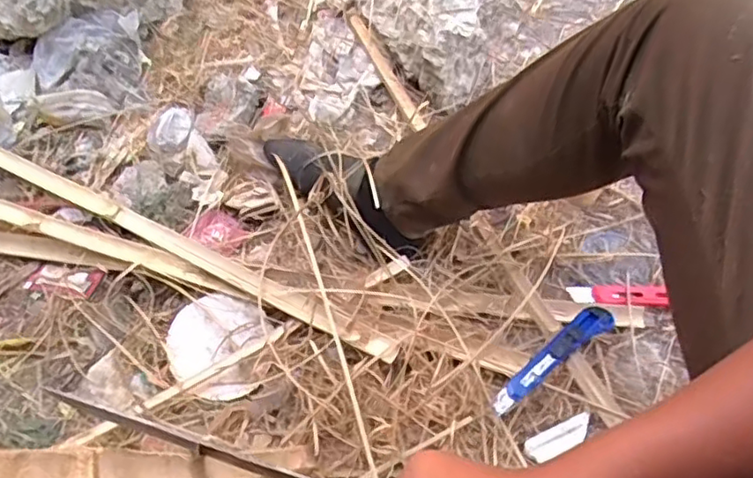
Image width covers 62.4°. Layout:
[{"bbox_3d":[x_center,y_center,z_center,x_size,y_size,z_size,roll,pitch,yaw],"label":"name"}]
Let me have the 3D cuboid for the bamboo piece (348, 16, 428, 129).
[{"bbox_3d":[0.017,-0.252,0.929,0.023,0.021,0.237,-23,65,-10],"label":"bamboo piece"}]

